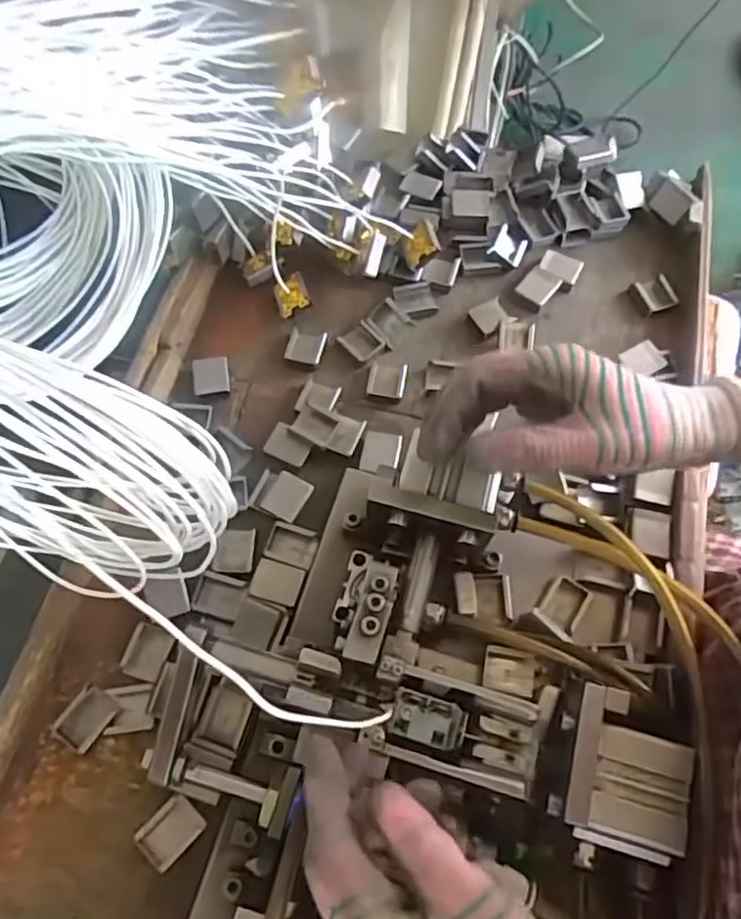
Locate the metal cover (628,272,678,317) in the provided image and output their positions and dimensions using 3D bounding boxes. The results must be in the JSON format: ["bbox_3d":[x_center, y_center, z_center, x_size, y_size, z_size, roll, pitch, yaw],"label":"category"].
[{"bbox_3d":[0.230,-0.133,0.545,0.030,0.007,0.033,-17,66,-7],"label":"metal cover"}]

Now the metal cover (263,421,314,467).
[{"bbox_3d":[-0.059,-0.011,0.482,0.031,0.009,0.023,24,68,11],"label":"metal cover"}]

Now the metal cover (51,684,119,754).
[{"bbox_3d":[-0.173,0.158,0.410,0.028,0.008,0.032,28,69,13],"label":"metal cover"}]

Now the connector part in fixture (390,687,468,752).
[{"bbox_3d":[0.029,0.133,0.344,0.037,0.006,0.024,14,66,7],"label":"connector part in fixture"}]

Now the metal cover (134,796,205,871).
[{"bbox_3d":[-0.116,0.215,0.389,0.028,0.006,0.034,41,72,17],"label":"metal cover"}]

